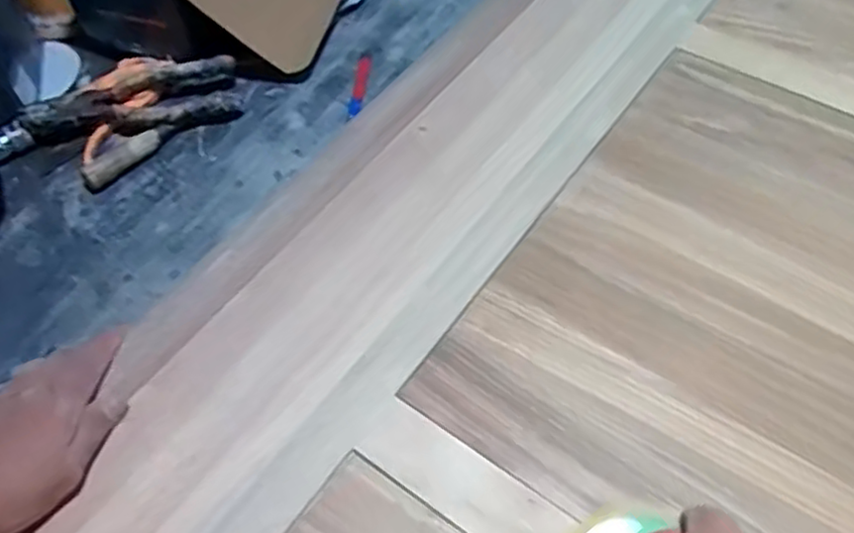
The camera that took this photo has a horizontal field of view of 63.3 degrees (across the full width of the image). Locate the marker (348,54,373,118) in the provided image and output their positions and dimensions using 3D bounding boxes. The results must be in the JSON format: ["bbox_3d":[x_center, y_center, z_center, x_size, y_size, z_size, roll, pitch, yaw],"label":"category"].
[{"bbox_3d":[-0.065,-0.174,0.663,0.016,0.011,0.077,4,57,7],"label":"marker"}]

